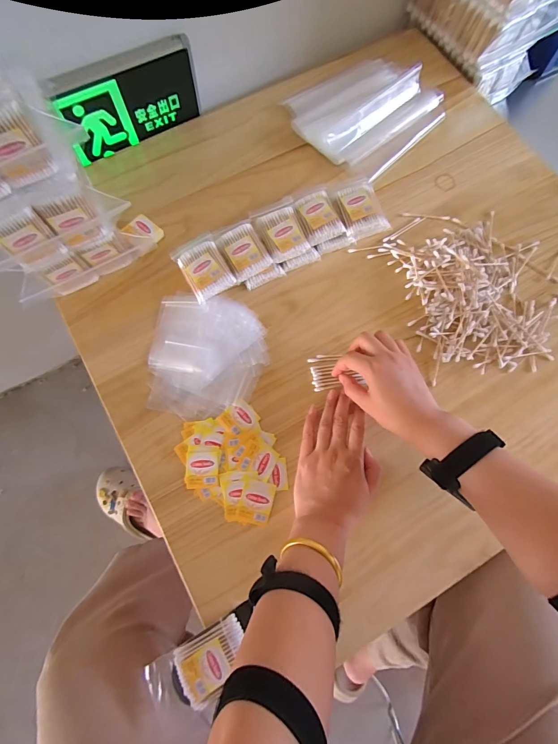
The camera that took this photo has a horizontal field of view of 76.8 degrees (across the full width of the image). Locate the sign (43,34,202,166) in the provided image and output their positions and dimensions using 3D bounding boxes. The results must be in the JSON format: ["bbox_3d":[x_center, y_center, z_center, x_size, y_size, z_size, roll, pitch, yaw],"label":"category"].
[{"bbox_3d":[-0.217,-0.399,0.526,0.207,0.130,0.022,-35,77,-9],"label":"sign"}]

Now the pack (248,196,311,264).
[{"bbox_3d":[0.002,-0.202,0.497,0.062,0.011,0.089,-20,76,0],"label":"pack"}]

